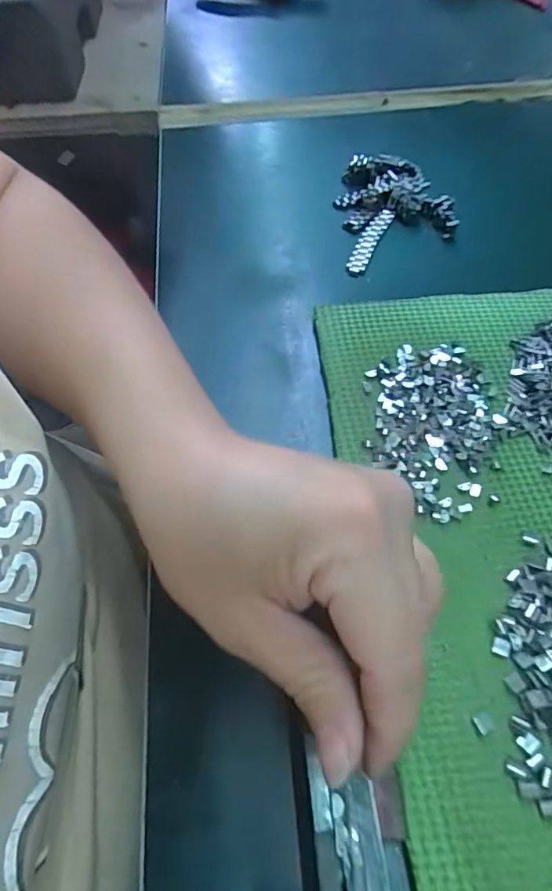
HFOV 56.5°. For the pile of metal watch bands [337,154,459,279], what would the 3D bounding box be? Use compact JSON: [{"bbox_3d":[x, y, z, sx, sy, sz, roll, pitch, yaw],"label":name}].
[{"bbox_3d":[0.084,-0.169,0.365,0.077,0.014,0.110,-4,58,-1],"label":"pile of metal watch bands"}]

